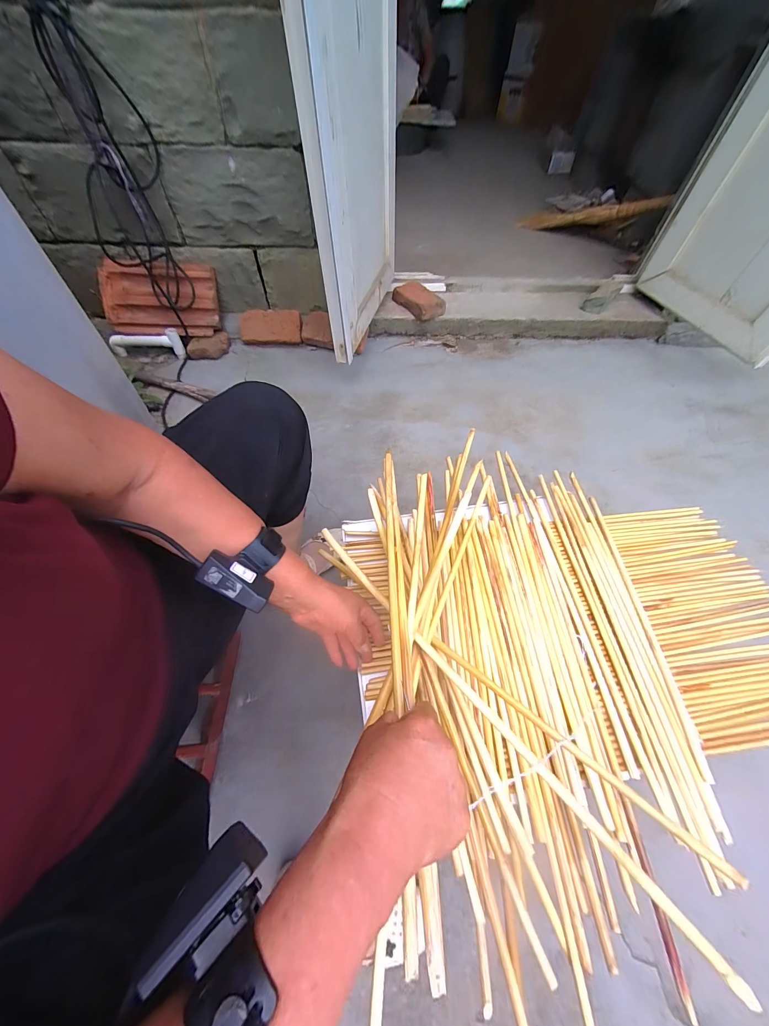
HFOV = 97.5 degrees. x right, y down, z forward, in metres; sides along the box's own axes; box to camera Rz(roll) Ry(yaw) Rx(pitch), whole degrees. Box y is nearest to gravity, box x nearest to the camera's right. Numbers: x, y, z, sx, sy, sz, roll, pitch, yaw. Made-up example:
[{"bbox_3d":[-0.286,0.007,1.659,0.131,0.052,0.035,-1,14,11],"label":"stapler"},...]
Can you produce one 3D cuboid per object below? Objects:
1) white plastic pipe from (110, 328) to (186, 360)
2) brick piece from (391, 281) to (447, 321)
[{"bbox_3d":[-0.859,-0.605,1.224,0.264,0.091,0.043,-1,58,-2],"label":"white plastic pipe"},{"bbox_3d":[0.135,-0.822,1.301,0.137,0.060,0.199,-31,62,-19],"label":"brick piece"}]

